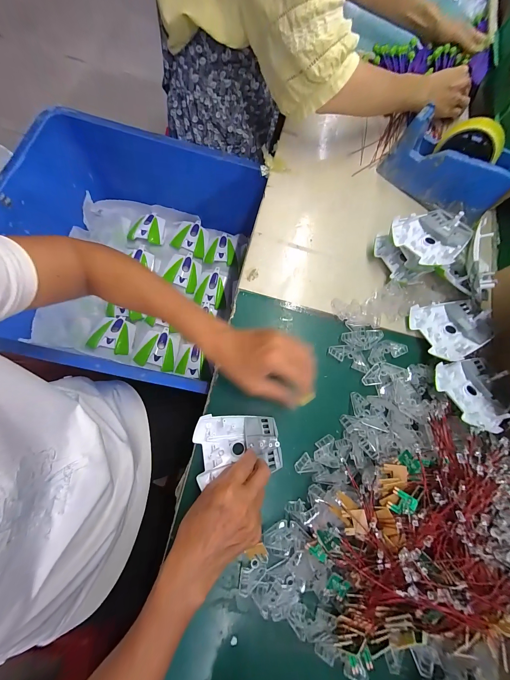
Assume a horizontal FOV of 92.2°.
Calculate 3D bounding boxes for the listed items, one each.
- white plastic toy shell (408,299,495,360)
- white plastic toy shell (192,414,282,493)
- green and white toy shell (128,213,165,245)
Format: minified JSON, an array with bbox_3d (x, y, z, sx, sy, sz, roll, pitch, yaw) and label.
[{"bbox_3d":[0.308,-0.018,0.383,0.102,0.029,0.093,-8,77,-7],"label":"white plastic toy shell"},{"bbox_3d":[-0.023,0.139,0.329,0.110,0.024,0.080,-7,76,-10],"label":"white plastic toy shell"},{"bbox_3d":[-0.293,-0.307,0.671,0.080,0.029,0.095,7,76,-3],"label":"green and white toy shell"}]

